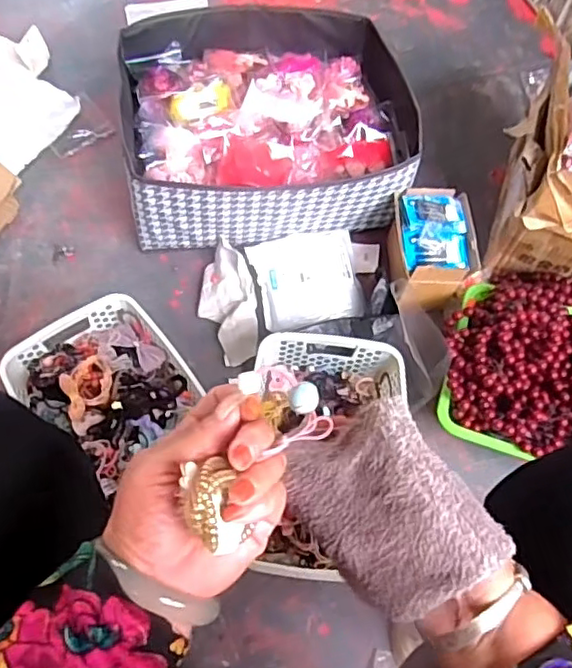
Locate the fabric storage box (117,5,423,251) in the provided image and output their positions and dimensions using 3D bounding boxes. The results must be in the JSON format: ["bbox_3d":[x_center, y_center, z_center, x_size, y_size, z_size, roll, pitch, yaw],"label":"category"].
[{"bbox_3d":[-0.032,-0.317,0.966,0.414,0.171,0.369,-8,62,-6],"label":"fabric storage box"}]

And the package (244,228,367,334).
[{"bbox_3d":[0.037,-0.084,0.927,0.161,0.026,0.152,-12,64,-11],"label":"package"}]

